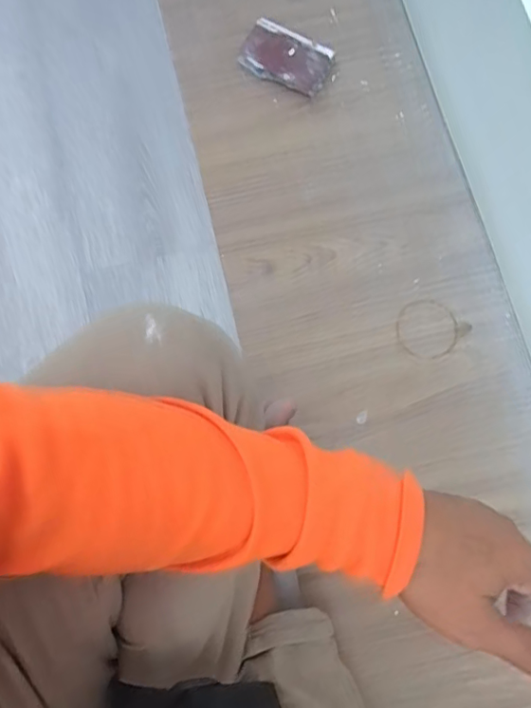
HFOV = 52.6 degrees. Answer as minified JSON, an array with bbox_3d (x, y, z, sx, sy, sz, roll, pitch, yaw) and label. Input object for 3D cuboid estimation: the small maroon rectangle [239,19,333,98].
[{"bbox_3d":[0.023,-0.348,0.630,0.105,0.019,0.065,24,80,6],"label":"small maroon rectangle"}]

